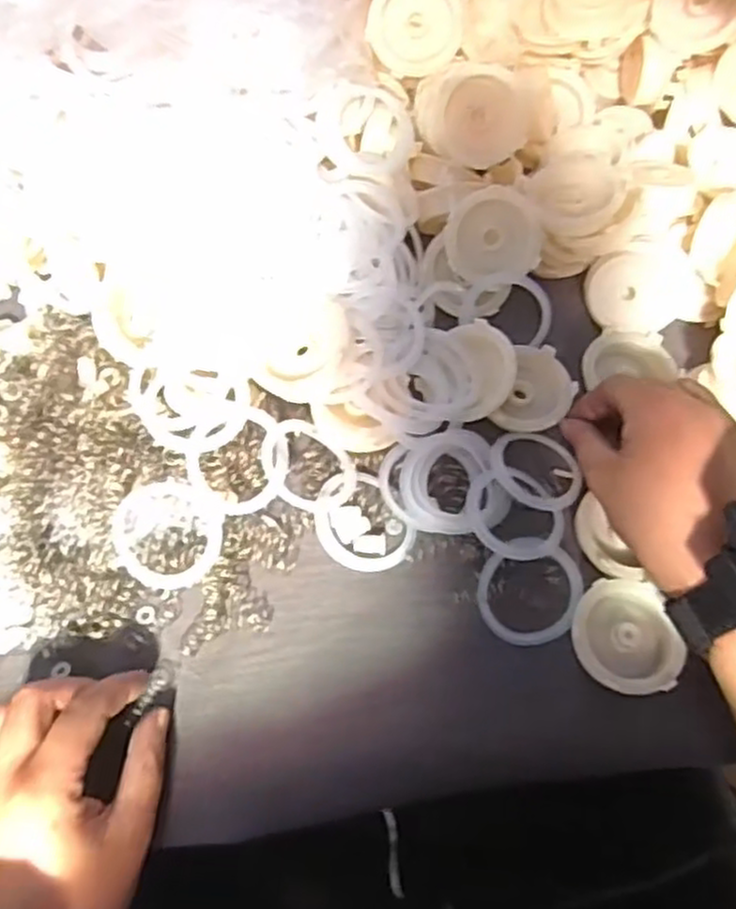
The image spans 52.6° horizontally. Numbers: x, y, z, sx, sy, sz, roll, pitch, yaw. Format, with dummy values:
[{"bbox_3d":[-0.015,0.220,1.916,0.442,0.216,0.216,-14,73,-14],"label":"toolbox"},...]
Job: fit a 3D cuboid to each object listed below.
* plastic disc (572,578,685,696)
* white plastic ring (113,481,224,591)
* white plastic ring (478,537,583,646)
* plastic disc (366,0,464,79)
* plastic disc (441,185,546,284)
[{"bbox_3d":[0.127,0.089,0.365,0.052,0.017,0.052,1,65,-3],"label":"plastic disc"},{"bbox_3d":[-0.100,0.038,0.372,0.051,0.013,0.056,1,65,-3],"label":"white plastic ring"},{"bbox_3d":[0.081,0.069,0.372,0.051,0.012,0.052,1,80,-5],"label":"white plastic ring"},{"bbox_3d":[0.028,-0.249,0.432,0.053,0.053,0.010,-30,29,17],"label":"plastic disc"},{"bbox_3d":[0.072,-0.127,0.427,0.054,0.006,0.050,-8,105,4],"label":"plastic disc"}]

